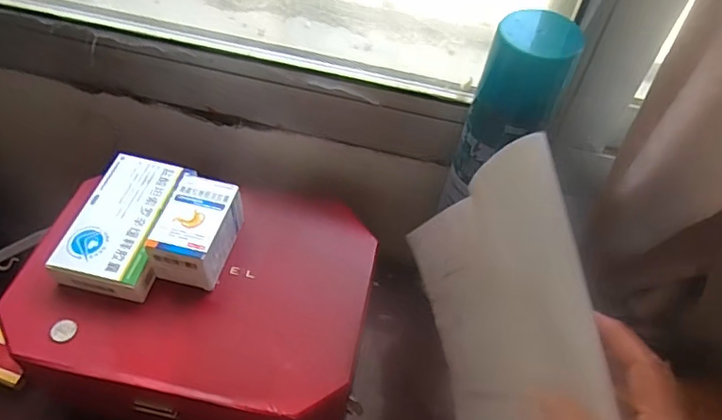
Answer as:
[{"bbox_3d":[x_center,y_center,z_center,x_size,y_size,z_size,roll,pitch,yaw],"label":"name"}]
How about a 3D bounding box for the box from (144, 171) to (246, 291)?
[{"bbox_3d":[-0.142,0.022,0.463,0.058,0.056,0.091,13,50,5],"label":"box"}]

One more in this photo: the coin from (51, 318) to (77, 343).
[{"bbox_3d":[-0.237,0.095,0.421,0.017,0.004,0.018,33,55,20],"label":"coin"}]

